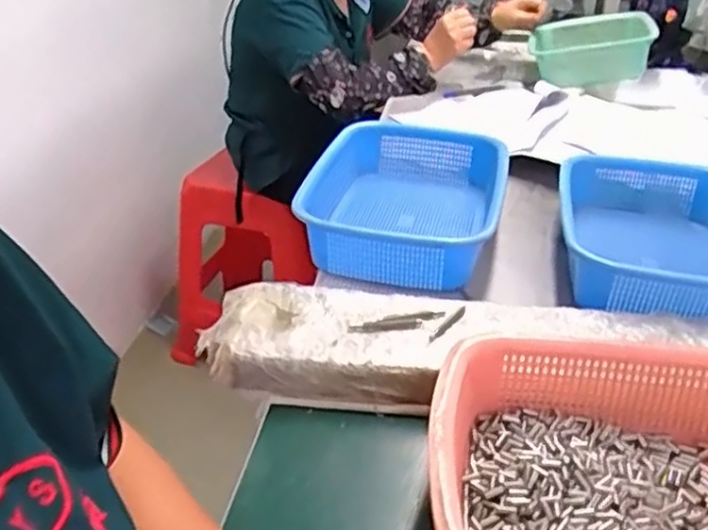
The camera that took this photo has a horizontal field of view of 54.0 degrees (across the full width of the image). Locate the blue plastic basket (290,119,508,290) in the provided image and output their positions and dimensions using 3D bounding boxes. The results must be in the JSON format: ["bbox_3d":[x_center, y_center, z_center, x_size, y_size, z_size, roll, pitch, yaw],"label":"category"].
[{"bbox_3d":[0.061,-0.071,0.786,0.198,0.079,0.274,6,31,10],"label":"blue plastic basket"}]

